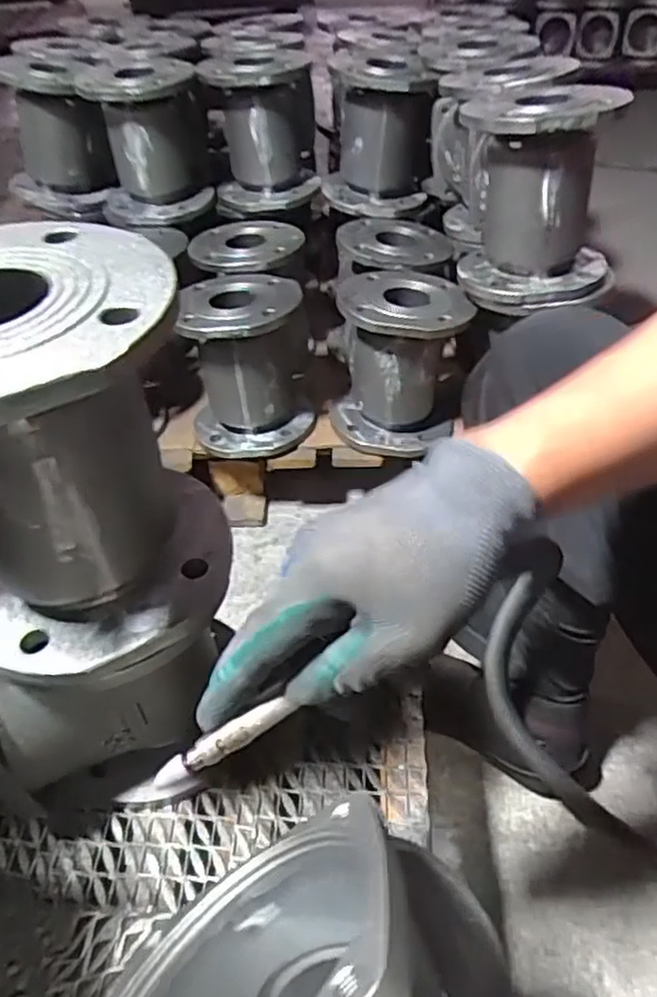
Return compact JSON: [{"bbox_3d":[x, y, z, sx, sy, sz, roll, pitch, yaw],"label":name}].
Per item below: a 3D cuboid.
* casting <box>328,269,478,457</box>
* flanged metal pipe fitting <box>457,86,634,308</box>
[{"bbox_3d":[0.094,-0.189,0.897,0.175,0.195,0.162,2,43,4],"label":"casting"},{"bbox_3d":[0.246,-0.353,0.764,0.186,0.200,0.176,2,43,4],"label":"flanged metal pipe fitting"}]

